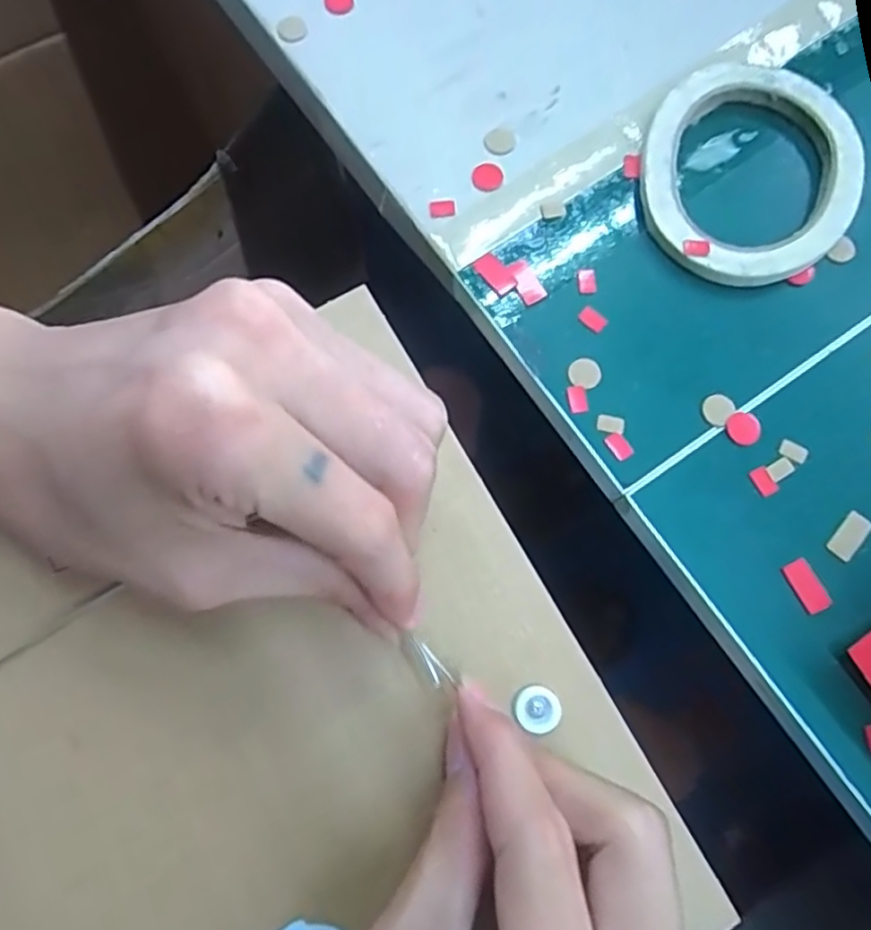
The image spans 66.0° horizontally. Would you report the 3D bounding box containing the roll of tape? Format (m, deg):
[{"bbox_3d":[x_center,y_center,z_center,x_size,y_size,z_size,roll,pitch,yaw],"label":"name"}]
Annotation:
[{"bbox_3d":[0.141,-0.130,0.300,0.095,0.010,0.109,16,77,3],"label":"roll of tape"}]

